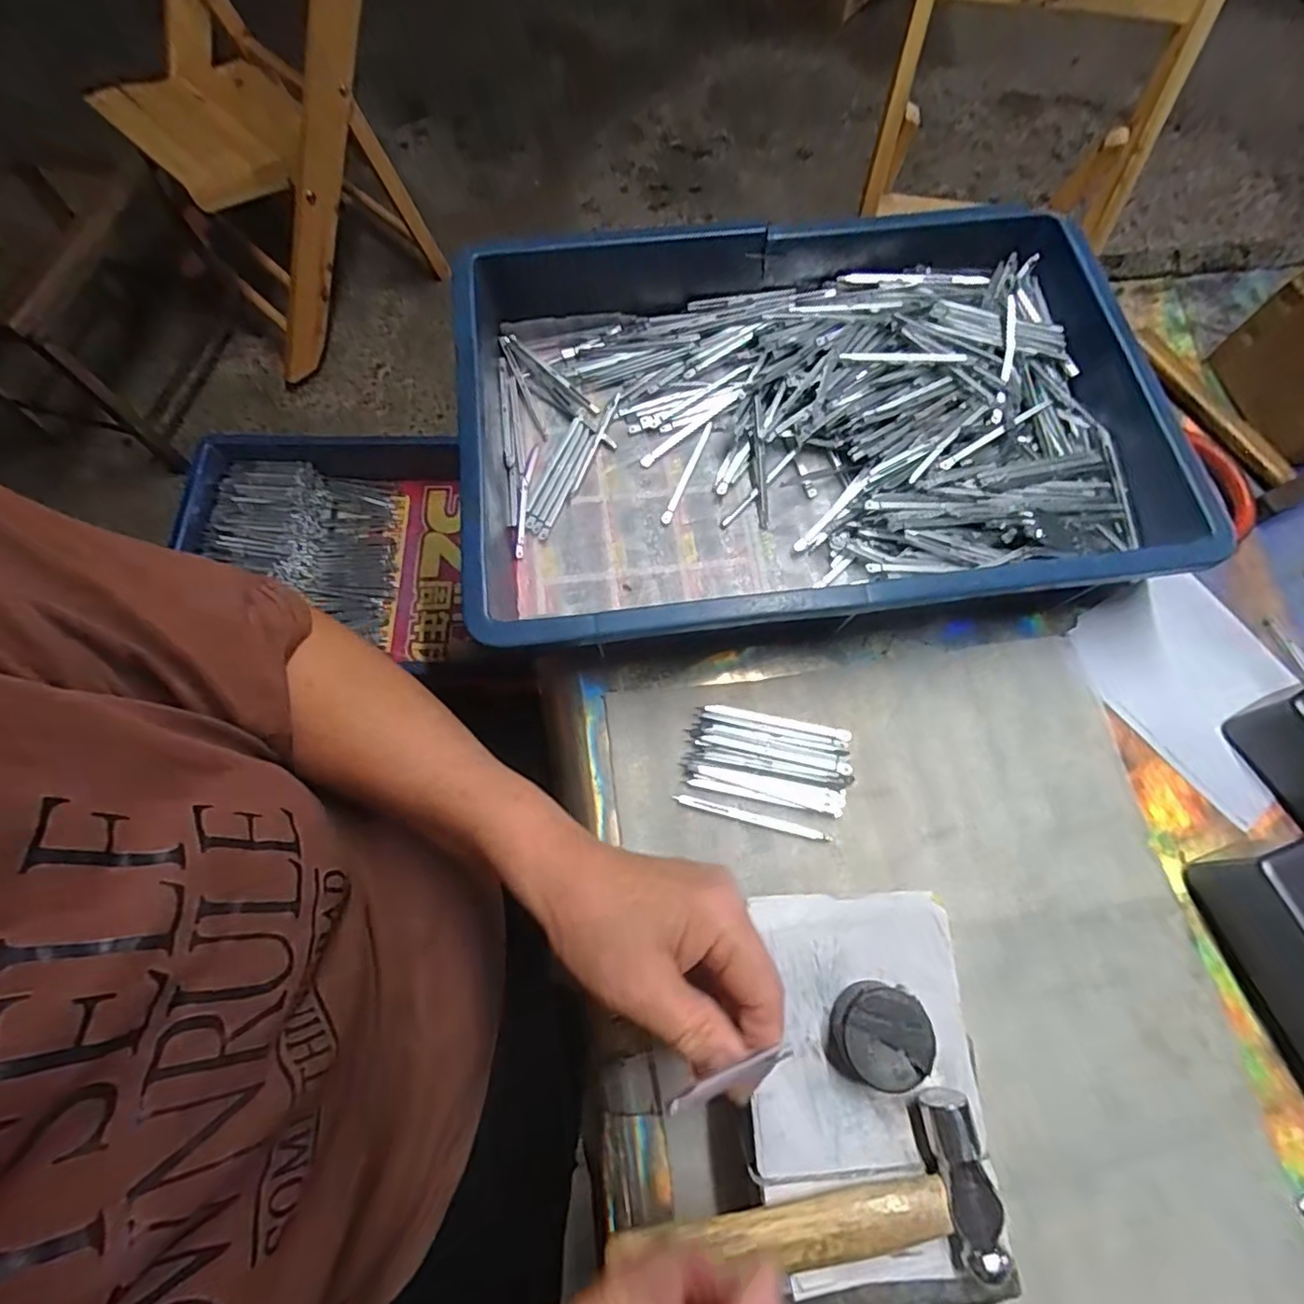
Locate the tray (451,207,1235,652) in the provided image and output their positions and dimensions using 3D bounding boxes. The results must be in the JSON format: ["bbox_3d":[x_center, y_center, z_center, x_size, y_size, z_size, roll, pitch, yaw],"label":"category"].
[{"bbox_3d":[0.101,-0.147,0.413,0.425,0.085,0.281,-7,71,-3],"label":"tray"}]

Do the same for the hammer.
[{"bbox_3d":[0.061,0.228,0.248,0.151,0.018,0.056,-12,71,-5],"label":"hammer"}]

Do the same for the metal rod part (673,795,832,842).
[{"bbox_3d":[0.059,0.098,0.367,0.091,0.008,0.007,14,71,4],"label":"metal rod part"}]

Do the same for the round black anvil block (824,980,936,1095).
[{"bbox_3d":[0.098,0.165,0.269,0.039,0.018,0.040,0,70,0],"label":"round black anvil block"}]

